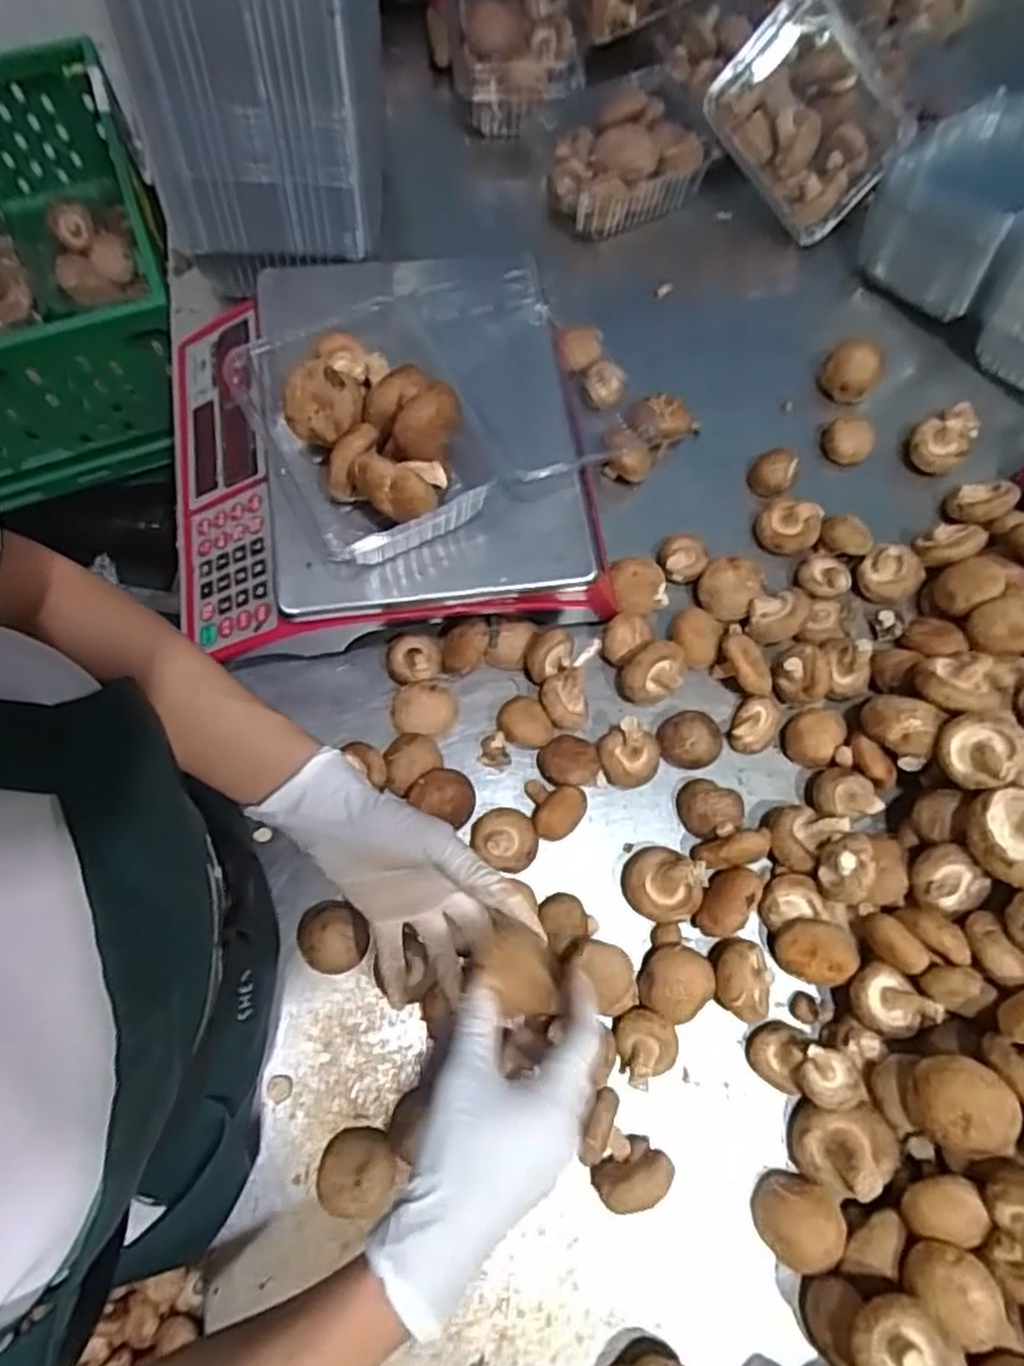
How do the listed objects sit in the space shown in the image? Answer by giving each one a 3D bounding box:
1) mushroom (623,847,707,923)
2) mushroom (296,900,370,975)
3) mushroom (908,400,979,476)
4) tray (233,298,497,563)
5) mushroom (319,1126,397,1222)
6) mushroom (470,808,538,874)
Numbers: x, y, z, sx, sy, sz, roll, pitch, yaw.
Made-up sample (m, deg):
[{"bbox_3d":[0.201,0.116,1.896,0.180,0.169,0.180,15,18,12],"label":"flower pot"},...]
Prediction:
[{"bbox_3d":[0.108,0.145,0.536,0.054,0.045,0.049,12,71,2],"label":"mushroom"},{"bbox_3d":[-0.126,0.179,0.520,0.042,0.027,0.049,-33,75,-13],"label":"mushroom"},{"bbox_3d":[0.395,-0.223,0.681,0.052,0.034,0.070,42,74,12],"label":"mushroom"},{"bbox_3d":[-0.100,-0.176,0.504,0.135,0.078,0.180,-22,73,-10],"label":"tray"},{"bbox_3d":[-0.098,0.313,0.476,0.048,0.027,0.044,1,71,-2],"label":"mushroom"},{"bbox_3d":[-0.004,0.115,0.543,0.041,0.025,0.046,-41,77,-15],"label":"mushroom"}]

